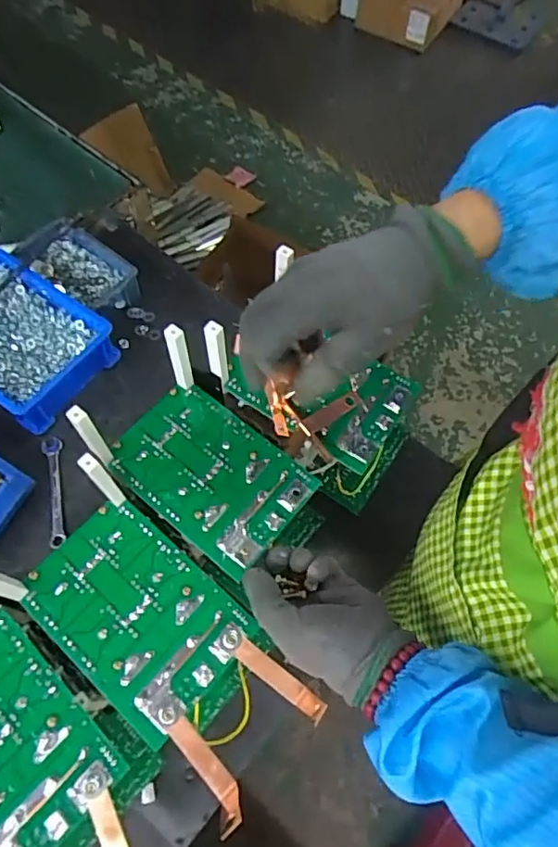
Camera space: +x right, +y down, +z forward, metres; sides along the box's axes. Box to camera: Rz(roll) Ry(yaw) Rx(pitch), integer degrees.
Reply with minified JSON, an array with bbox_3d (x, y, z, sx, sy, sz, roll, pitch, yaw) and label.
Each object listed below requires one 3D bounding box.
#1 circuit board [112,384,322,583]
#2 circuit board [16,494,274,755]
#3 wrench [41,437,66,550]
[{"bbox_3d":[-0.060,0.041,0.470,0.162,0.006,0.106,38,68,15],"label":"circuit board"},{"bbox_3d":[-0.106,0.149,0.416,0.164,0.007,0.107,38,68,15],"label":"circuit board"},{"bbox_3d":[-0.248,0.074,0.594,0.020,0.007,0.126,-12,65,-9],"label":"wrench"}]

